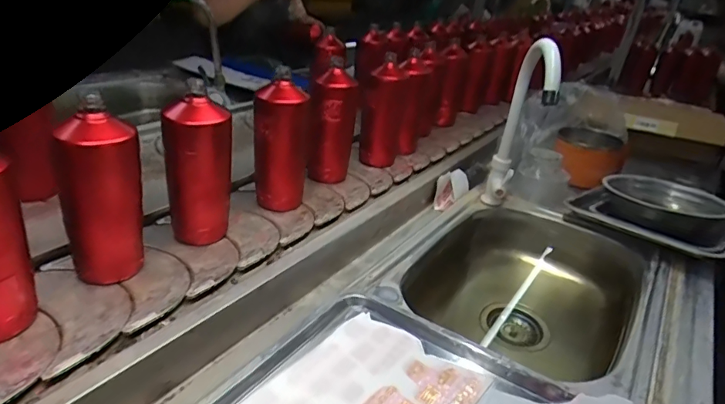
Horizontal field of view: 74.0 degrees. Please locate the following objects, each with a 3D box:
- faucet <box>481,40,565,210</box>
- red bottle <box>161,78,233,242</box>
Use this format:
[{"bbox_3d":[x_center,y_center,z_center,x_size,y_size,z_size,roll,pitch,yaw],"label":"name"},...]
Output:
[{"bbox_3d":[0.268,-0.128,0.820,0.037,0.347,0.149,7,52,1],"label":"faucet"},{"bbox_3d":[-0.213,-0.039,0.629,0.066,0.204,0.066,24,33,26],"label":"red bottle"}]

